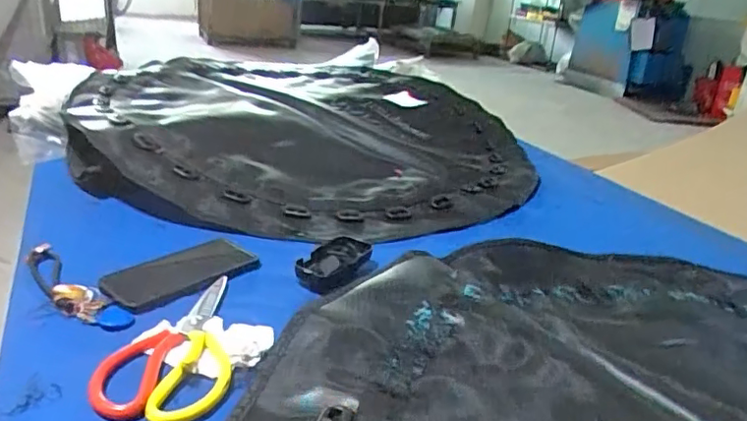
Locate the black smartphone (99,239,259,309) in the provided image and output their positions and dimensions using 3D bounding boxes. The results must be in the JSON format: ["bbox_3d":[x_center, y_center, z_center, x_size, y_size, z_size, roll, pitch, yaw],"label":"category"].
[{"bbox_3d":[-0.218,0.066,0.644,0.081,0.006,0.165,24,29,35],"label":"black smartphone"}]

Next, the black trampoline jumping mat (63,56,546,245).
[{"bbox_3d":[-0.111,-0.172,1.122,0.802,0.091,0.827,10,24,11],"label":"black trampoline jumping mat"}]

